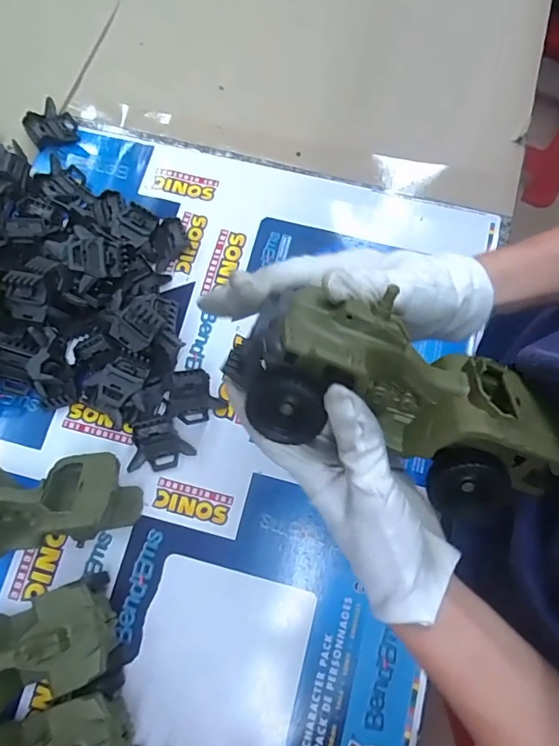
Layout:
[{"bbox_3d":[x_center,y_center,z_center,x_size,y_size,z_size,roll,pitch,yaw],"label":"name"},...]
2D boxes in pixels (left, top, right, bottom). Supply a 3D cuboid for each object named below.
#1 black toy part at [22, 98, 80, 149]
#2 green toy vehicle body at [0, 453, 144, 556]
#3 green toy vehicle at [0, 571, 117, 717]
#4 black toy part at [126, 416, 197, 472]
[{"bbox_3d":[-0.278,-0.301,0.600,0.054,0.024,0.061,-31,78,-7],"label":"black toy part"},{"bbox_3d":[-0.223,0.122,0.465,0.173,0.077,0.080,-5,76,-1],"label":"green toy vehicle body"},{"bbox_3d":[-0.229,0.245,0.432,0.176,0.083,0.079,-19,77,-4],"label":"green toy vehicle"},{"bbox_3d":[-0.124,0.073,0.499,0.066,0.030,0.047,-14,76,-3],"label":"black toy part"}]

